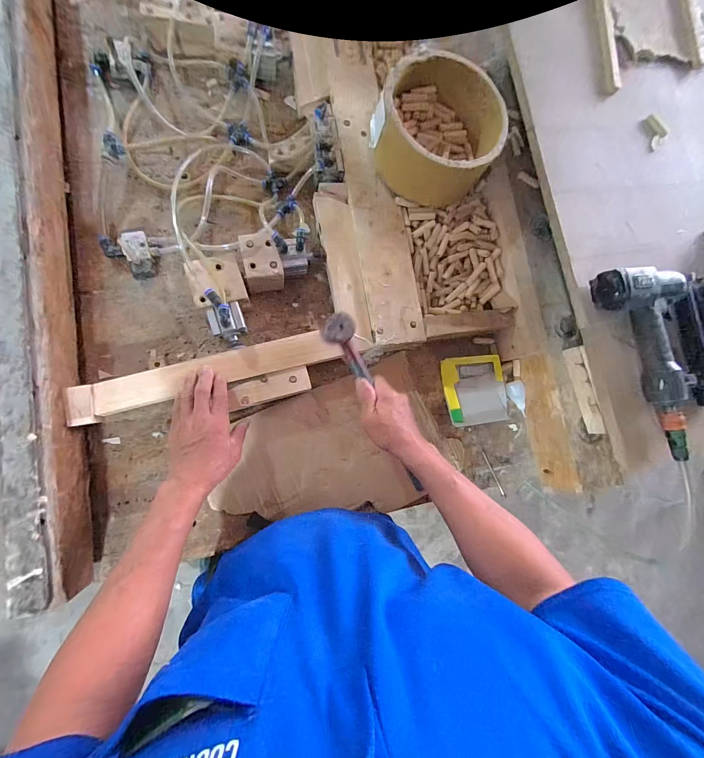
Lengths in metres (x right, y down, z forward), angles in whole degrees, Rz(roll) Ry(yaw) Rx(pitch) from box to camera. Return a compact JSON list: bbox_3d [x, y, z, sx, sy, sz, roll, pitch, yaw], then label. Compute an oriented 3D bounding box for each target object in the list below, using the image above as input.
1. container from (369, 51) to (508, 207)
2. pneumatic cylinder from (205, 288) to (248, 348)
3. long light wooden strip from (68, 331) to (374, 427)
[{"bbox_3d":[0.159,-0.451,0.608,0.216,0.116,0.214,2,82,-13],"label":"container"},{"bbox_3d":[-0.203,-0.094,0.547,0.053,0.066,0.088,-18,86,-12],"label":"pneumatic cylinder"},{"bbox_3d":[-0.195,-0.018,0.546,0.461,0.031,0.054,-15,86,-13],"label":"long light wooden strip"}]

